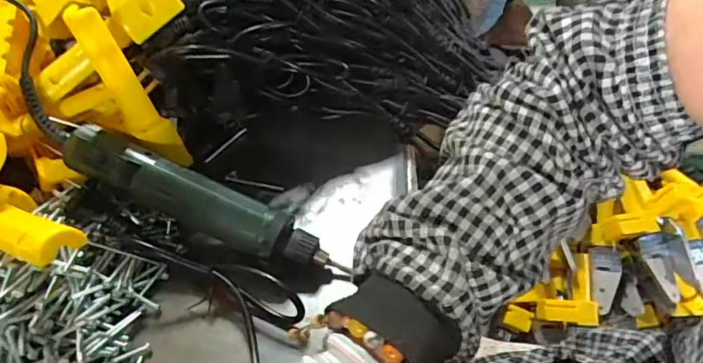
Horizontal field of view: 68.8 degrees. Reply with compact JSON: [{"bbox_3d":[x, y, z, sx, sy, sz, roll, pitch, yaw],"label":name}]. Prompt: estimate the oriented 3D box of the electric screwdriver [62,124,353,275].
[{"bbox_3d":[-0.114,0.014,0.394,0.225,0.033,0.040,24,48,3],"label":"electric screwdriver"}]

